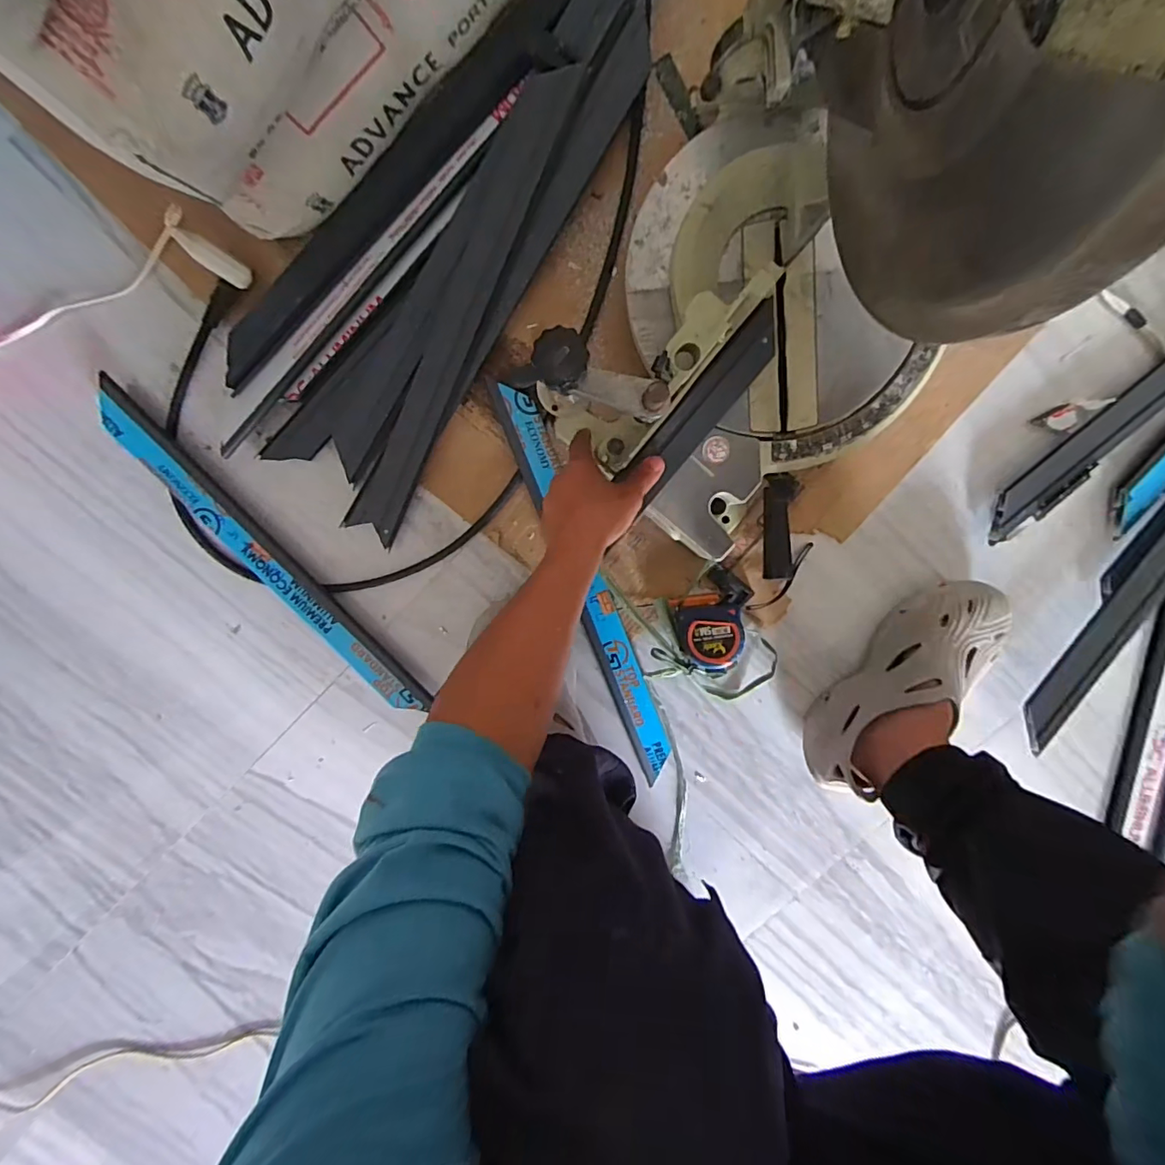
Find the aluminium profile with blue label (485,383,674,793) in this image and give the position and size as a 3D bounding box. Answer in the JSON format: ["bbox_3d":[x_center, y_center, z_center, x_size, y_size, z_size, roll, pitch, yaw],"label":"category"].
[{"bbox_3d":[0.011,0.009,0.589,0.044,0.027,0.463,-21,99,4],"label":"aluminium profile with blue label"}]

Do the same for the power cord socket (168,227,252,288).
[{"bbox_3d":[-0.356,-0.312,0.511,0.067,0.015,0.022,31,99,-30],"label":"power cord socket"}]

